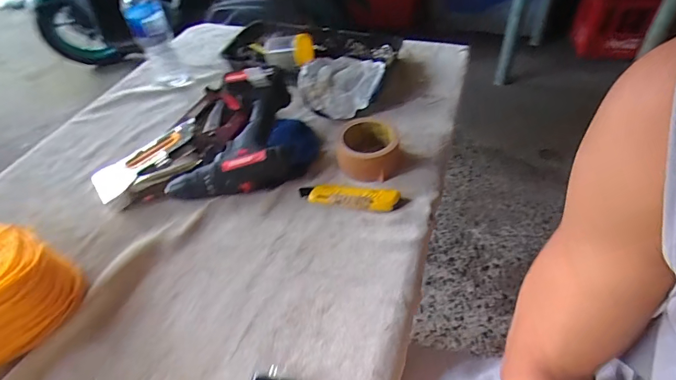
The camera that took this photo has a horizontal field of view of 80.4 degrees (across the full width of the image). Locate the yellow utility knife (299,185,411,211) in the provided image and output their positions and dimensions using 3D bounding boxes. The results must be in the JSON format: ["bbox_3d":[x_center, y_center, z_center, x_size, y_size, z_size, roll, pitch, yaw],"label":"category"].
[{"bbox_3d":[0.018,0.008,0.569,0.153,0.020,0.034,8,47,12],"label":"yellow utility knife"}]

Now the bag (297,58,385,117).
[{"bbox_3d":[0.007,-0.196,0.745,0.145,0.055,0.135,24,52,26],"label":"bag"}]

